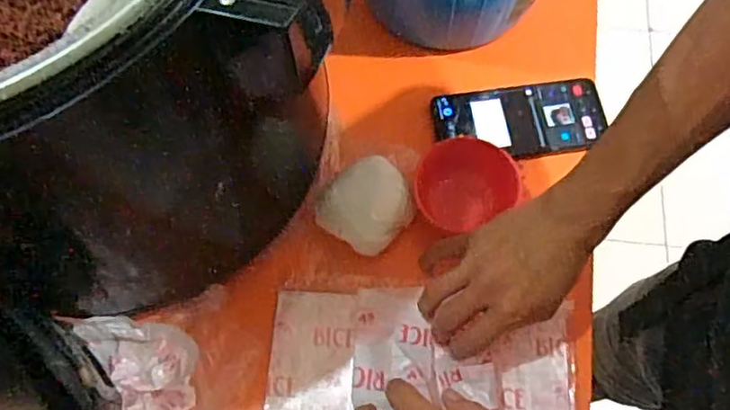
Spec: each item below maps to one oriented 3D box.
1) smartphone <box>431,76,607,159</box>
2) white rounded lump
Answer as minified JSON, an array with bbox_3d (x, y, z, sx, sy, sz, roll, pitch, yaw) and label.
[{"bbox_3d":[0.150,-0.082,0.586,0.159,0.008,0.075,-9,68,-2],"label":"smartphone"},{"bbox_3d":[-0.001,0.001,0.535,0.078,0.046,0.077,-1,68,1],"label":"white rounded lump"}]

